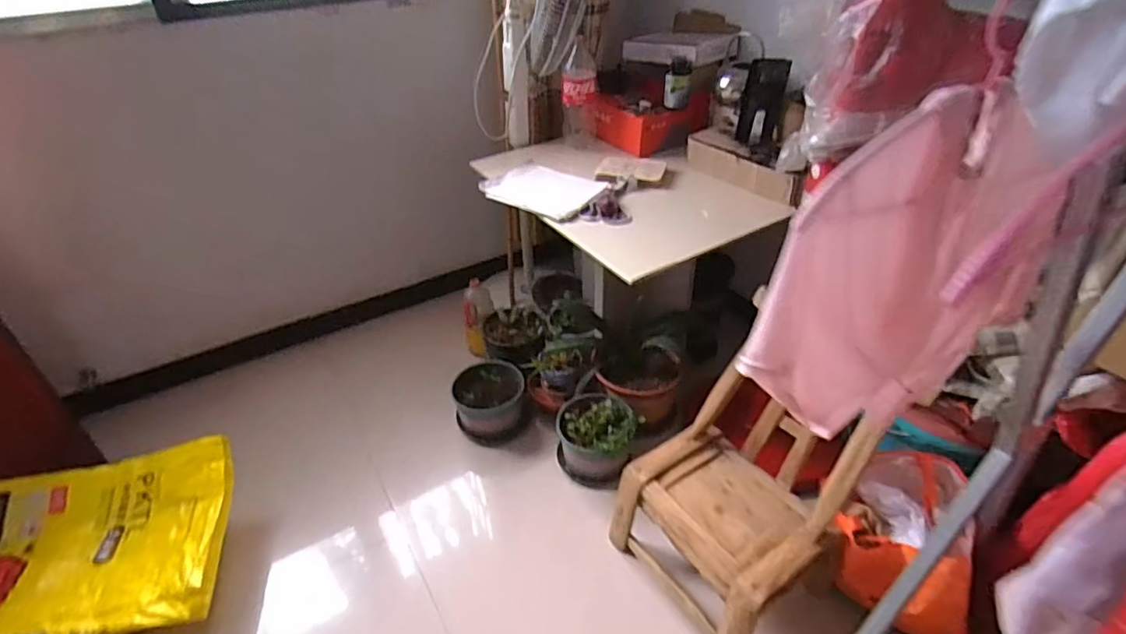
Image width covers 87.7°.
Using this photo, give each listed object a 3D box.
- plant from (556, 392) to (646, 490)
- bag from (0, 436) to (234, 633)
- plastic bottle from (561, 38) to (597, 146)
[{"bbox_3d":[0.096,0.345,1.609,0.220,0.183,0.191,6,38,10],"label":"plant"},{"bbox_3d":[-1.097,0.514,1.285,0.674,0.126,0.468,-11,39,-12],"label":"bag"},{"bbox_3d":[0.048,-0.644,1.715,0.103,0.308,0.100,0,38,3],"label":"plastic bottle"}]

